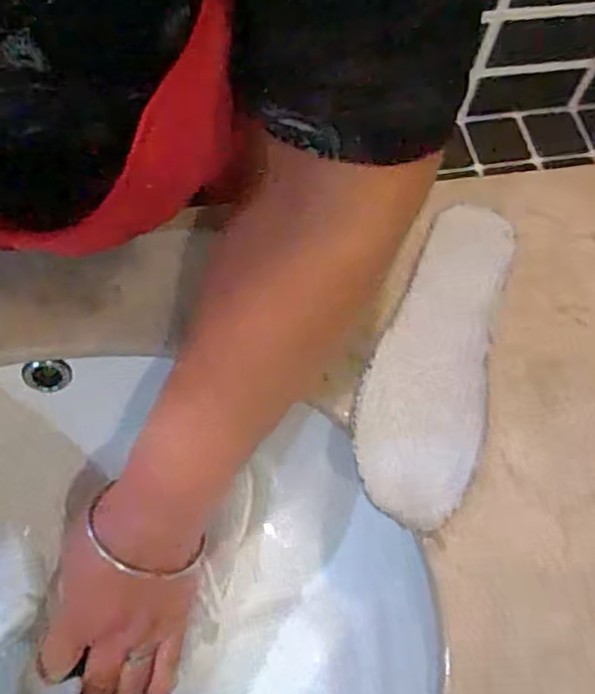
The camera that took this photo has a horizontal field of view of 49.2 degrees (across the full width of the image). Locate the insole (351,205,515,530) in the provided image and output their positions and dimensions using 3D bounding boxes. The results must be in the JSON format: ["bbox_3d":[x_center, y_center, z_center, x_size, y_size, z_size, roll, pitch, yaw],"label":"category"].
[{"bbox_3d":[0.092,0.000,0.420,0.075,0.005,0.228,19,64,6],"label":"insole"}]

